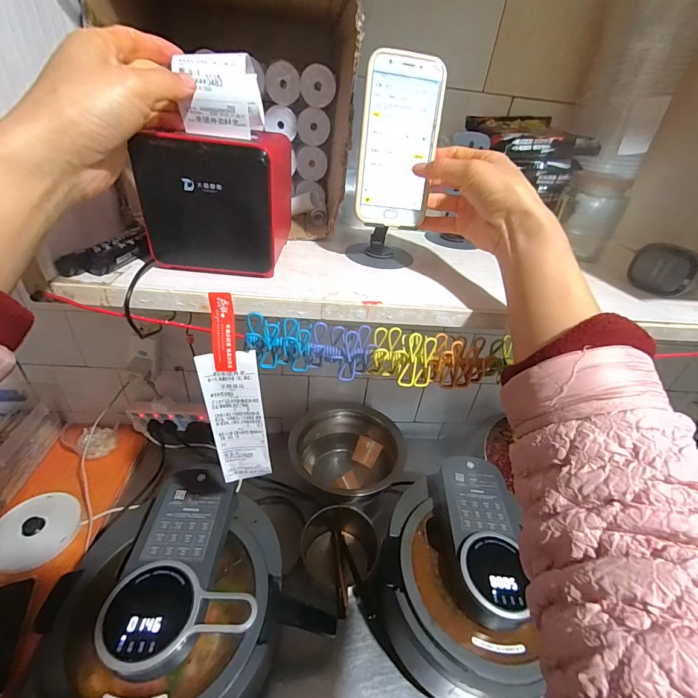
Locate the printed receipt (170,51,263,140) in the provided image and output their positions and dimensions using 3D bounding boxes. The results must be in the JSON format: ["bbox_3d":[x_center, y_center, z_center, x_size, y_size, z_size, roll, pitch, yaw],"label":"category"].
[{"bbox_3d":[-0.104,-0.208,0.291,0.061,0.055,0.024,0,35,-10],"label":"printed receipt"}]

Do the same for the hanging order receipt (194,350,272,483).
[{"bbox_3d":[-0.117,0.079,0.372,0.054,0.172,0.005,-3,33,-7],"label":"hanging order receipt"}]

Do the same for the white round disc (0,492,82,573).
[{"bbox_3d":[-0.618,0.348,0.689,0.156,0.025,0.141,24,38,23],"label":"white round disc"}]

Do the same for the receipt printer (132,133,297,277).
[{"bbox_3d":[-0.119,-0.147,0.351,0.117,0.110,0.123,6,35,-2],"label":"receipt printer"}]

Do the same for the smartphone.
[{"bbox_3d":[0.050,-0.204,0.352,0.075,0.150,0.004,4,18,-9],"label":"smartphone"}]

